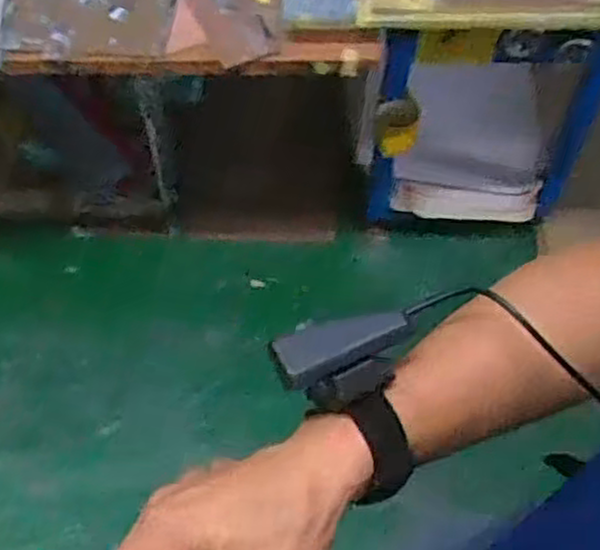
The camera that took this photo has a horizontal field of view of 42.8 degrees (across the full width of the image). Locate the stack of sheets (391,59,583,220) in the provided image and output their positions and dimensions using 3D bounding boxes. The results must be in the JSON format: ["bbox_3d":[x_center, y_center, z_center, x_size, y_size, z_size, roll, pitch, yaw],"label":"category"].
[{"bbox_3d":[0.386,-0.291,1.669,0.352,0.416,0.048,-1,41,-6],"label":"stack of sheets"}]

